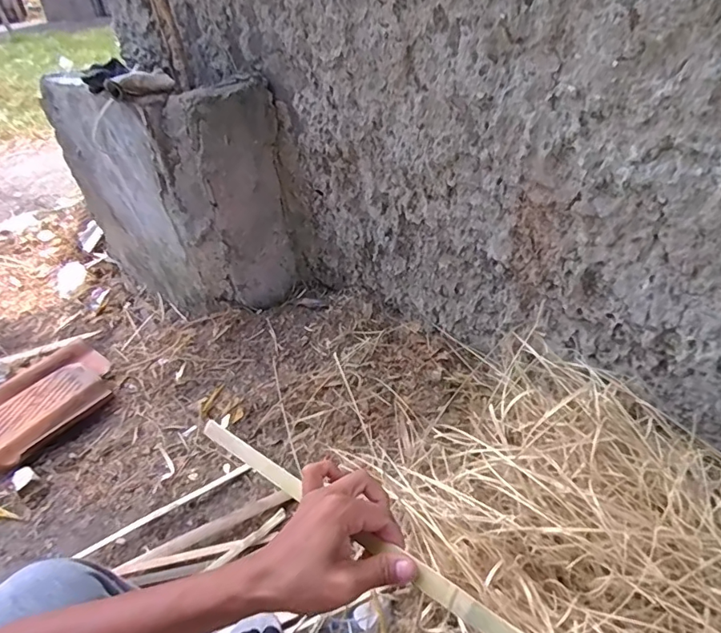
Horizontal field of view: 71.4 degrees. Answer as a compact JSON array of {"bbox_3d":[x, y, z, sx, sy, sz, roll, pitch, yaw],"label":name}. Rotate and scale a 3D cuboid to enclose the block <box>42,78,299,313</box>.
[{"bbox_3d":[-0.523,-0.351,1.401,0.674,0.564,0.268,26,47,36],"label":"block"}]

